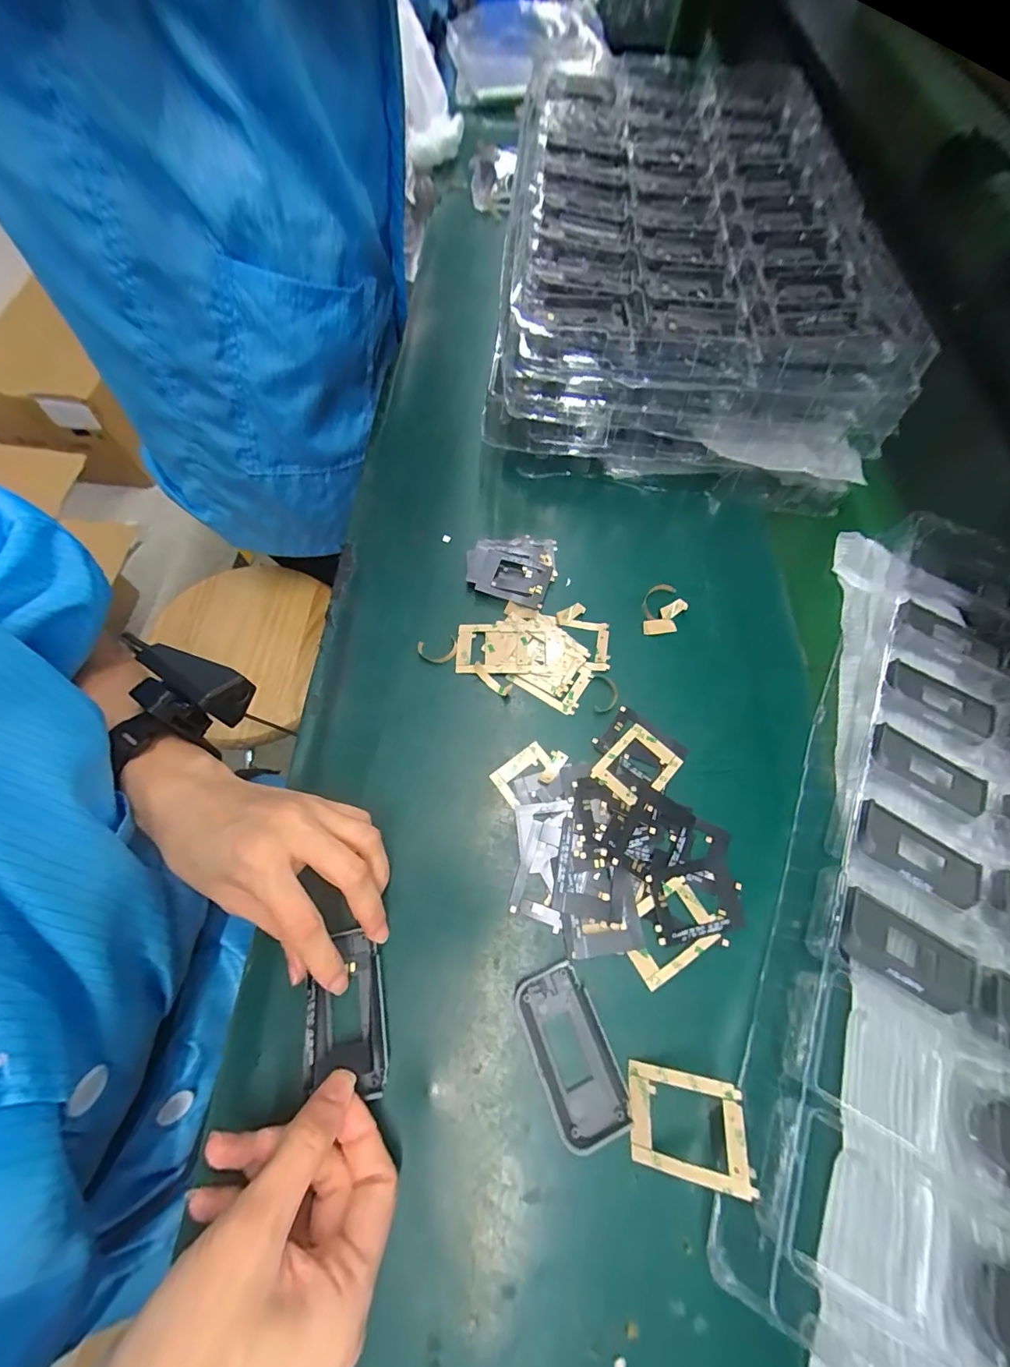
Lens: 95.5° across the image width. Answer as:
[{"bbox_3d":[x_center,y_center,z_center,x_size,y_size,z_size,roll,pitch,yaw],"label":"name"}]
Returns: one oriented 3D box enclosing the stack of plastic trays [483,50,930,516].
[{"bbox_3d":[0.163,-0.394,0.454,0.317,0.117,0.445,6,66,1],"label":"stack of plastic trays"}]

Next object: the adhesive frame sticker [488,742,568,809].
[{"bbox_3d":[0.016,0.057,0.302,0.048,0.004,0.027,-33,71,-15],"label":"adhesive frame sticker"}]

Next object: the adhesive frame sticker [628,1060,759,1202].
[{"bbox_3d":[0.087,0.212,0.221,0.054,0.004,0.039,-7,60,24],"label":"adhesive frame sticker"}]

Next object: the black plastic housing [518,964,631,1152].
[{"bbox_3d":[0.034,0.192,0.240,0.038,0.008,0.075,-21,68,-11],"label":"black plastic housing"}]

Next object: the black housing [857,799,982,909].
[{"bbox_3d":[0.252,0.106,0.279,0.078,0.011,0.034,29,68,11],"label":"black housing"}]

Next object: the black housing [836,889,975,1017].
[{"bbox_3d":[0.222,0.149,0.254,0.075,0.012,0.038,27,68,10],"label":"black housing"}]

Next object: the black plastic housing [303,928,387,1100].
[{"bbox_3d":[-0.085,0.174,0.243,0.037,0.013,0.073,-8,66,-5],"label":"black plastic housing"}]

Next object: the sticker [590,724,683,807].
[{"bbox_3d":[0.087,0.054,0.299,0.040,0.004,0.053,40,61,18],"label":"sticker"}]

